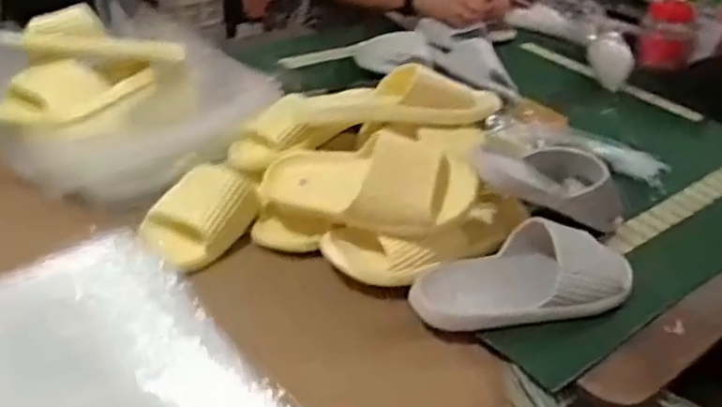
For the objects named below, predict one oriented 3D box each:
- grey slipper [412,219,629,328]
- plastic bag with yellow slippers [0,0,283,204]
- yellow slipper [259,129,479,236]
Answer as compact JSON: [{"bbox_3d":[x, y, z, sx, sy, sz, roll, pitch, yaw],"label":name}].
[{"bbox_3d":[0.177,0.072,0.735,0.253,0.083,0.090,-4,35,-12],"label":"grey slipper"},{"bbox_3d":[-0.345,-0.176,0.934,0.335,0.127,0.387,-24,44,-35],"label":"plastic bag with yellow slippers"},{"bbox_3d":[0.003,-0.035,0.762,0.237,0.091,0.107,3,32,20],"label":"yellow slipper"}]

